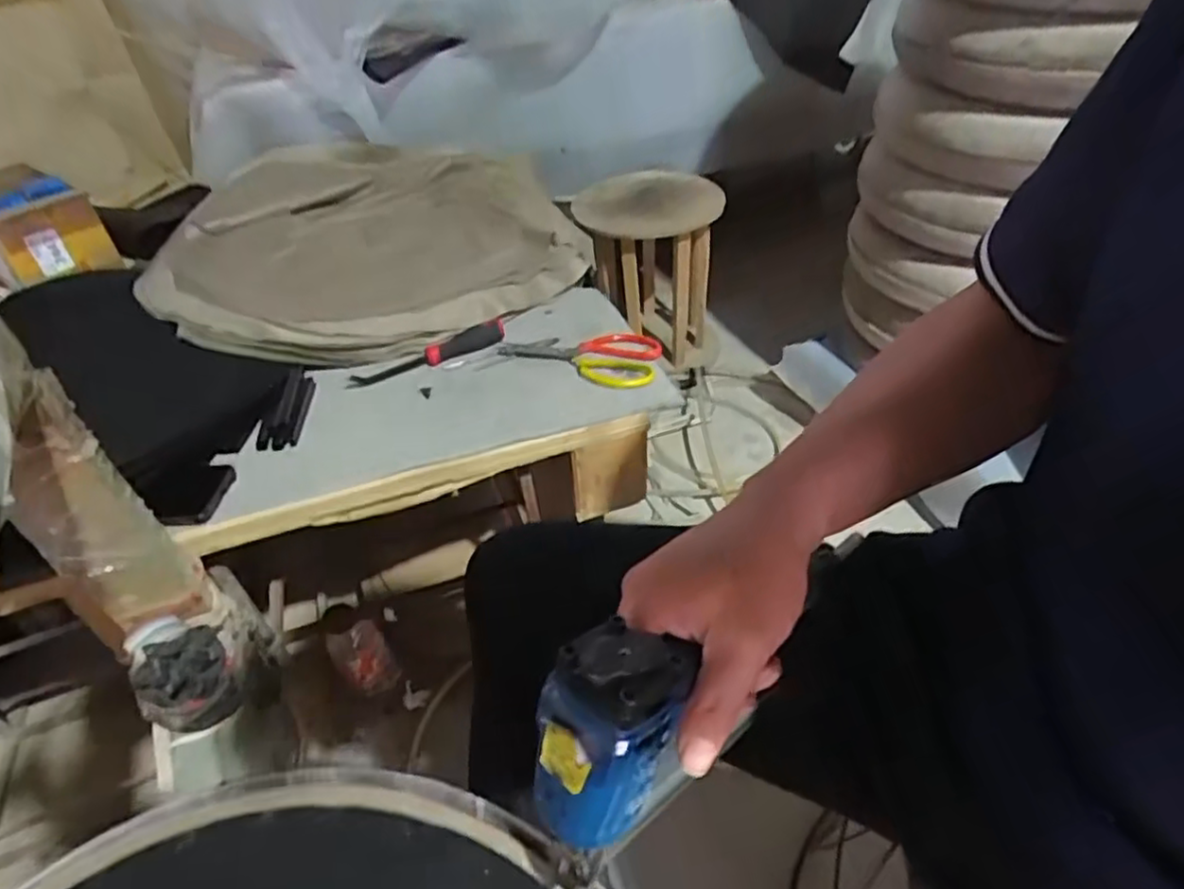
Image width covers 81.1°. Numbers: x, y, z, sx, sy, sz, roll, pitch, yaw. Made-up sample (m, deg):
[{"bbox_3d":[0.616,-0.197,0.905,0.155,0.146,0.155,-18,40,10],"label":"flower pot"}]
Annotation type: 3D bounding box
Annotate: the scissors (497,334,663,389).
[{"bbox_3d":[-0.016,-0.103,0.830,0.194,0.007,0.104,-2,42,5],"label":"scissors"}]

